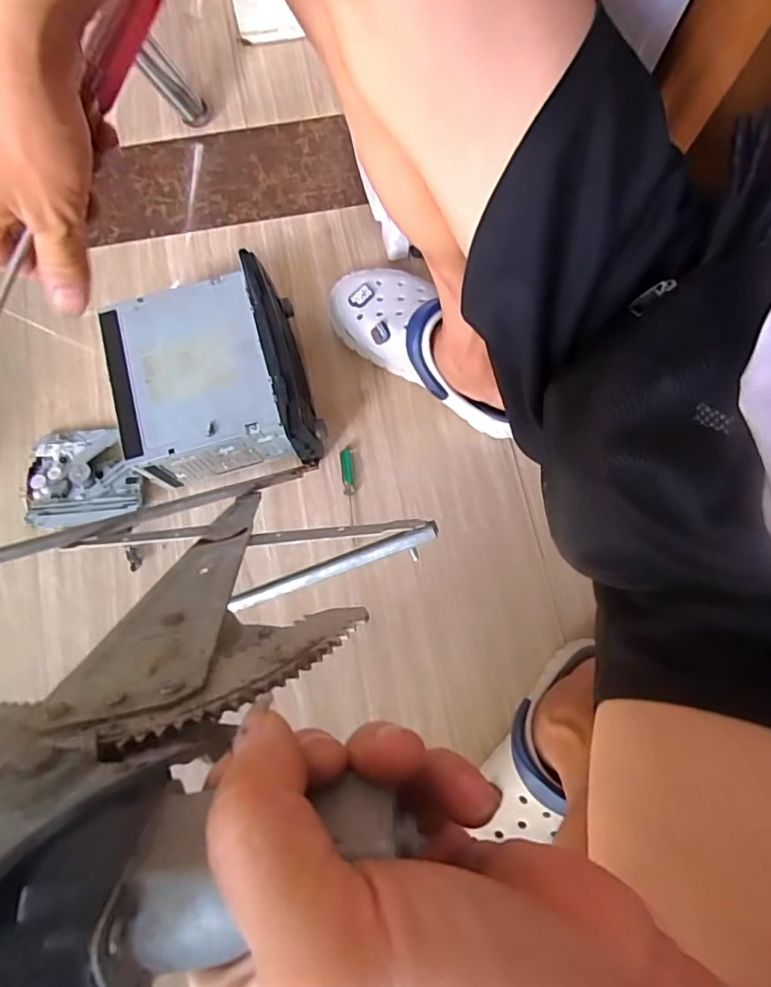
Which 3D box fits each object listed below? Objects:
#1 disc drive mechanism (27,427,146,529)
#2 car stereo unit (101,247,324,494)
[{"bbox_3d":[-0.339,-0.021,0.612,0.119,0.022,0.111,-13,77,-4],"label":"disc drive mechanism"},{"bbox_3d":[-0.180,-0.116,0.592,0.187,0.117,0.196,-16,77,-4],"label":"car stereo unit"}]

